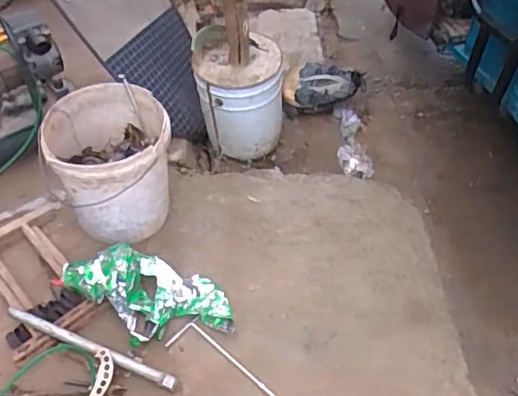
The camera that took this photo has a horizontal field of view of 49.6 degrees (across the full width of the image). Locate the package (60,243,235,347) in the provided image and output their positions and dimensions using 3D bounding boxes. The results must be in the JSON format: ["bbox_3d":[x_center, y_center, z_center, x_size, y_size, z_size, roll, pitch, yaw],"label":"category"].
[{"bbox_3d":[-0.282,0.256,1.438,0.440,0.086,0.226,18,51,-13],"label":"package"}]

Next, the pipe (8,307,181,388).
[{"bbox_3d":[-0.402,0.360,1.354,0.432,0.029,0.034,23,55,1],"label":"pipe"}]

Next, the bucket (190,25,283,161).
[{"bbox_3d":[-0.066,-0.337,1.932,0.282,0.393,0.277,-1,52,1],"label":"bucket"}]

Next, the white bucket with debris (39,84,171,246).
[{"bbox_3d":[-0.386,-0.068,1.529,0.305,0.363,0.286,-1,52,1],"label":"white bucket with debris"}]

